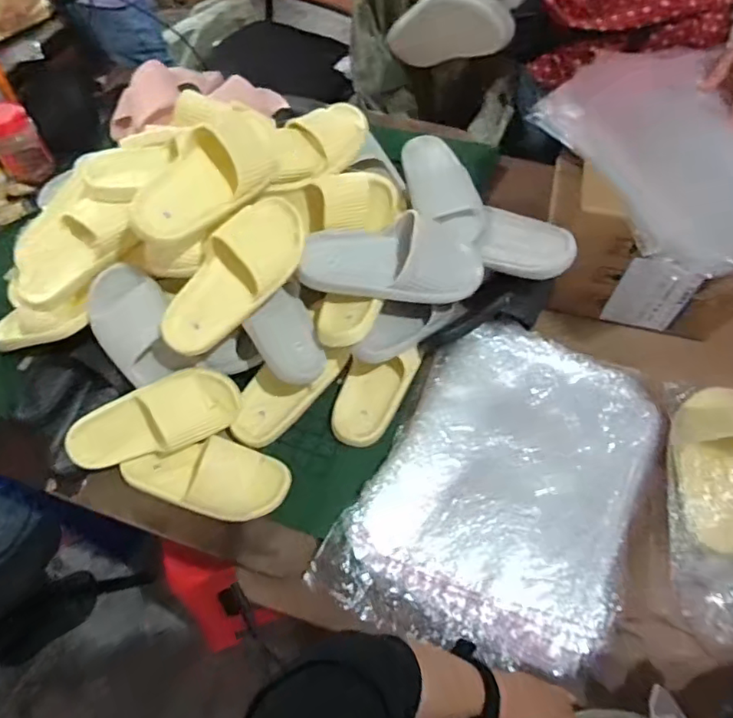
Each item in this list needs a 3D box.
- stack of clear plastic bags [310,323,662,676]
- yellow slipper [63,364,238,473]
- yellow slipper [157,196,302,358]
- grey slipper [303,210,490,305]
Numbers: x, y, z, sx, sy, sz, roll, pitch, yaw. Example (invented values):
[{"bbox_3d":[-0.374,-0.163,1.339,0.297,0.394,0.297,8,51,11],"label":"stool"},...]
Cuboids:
[{"bbox_3d":[0.203,0.164,0.809,0.364,0.069,0.474,22,61,12],"label":"stack of clear plastic bags"},{"bbox_3d":[-0.306,0.085,0.821,0.238,0.075,0.104,-23,104,-5],"label":"yellow slipper"},{"bbox_3d":[-0.180,-0.118,0.754,0.093,0.078,0.247,35,83,19],"label":"yellow slipper"},{"bbox_3d":[0.041,-0.148,0.839,0.280,0.078,0.124,4,87,-8],"label":"grey slipper"}]

